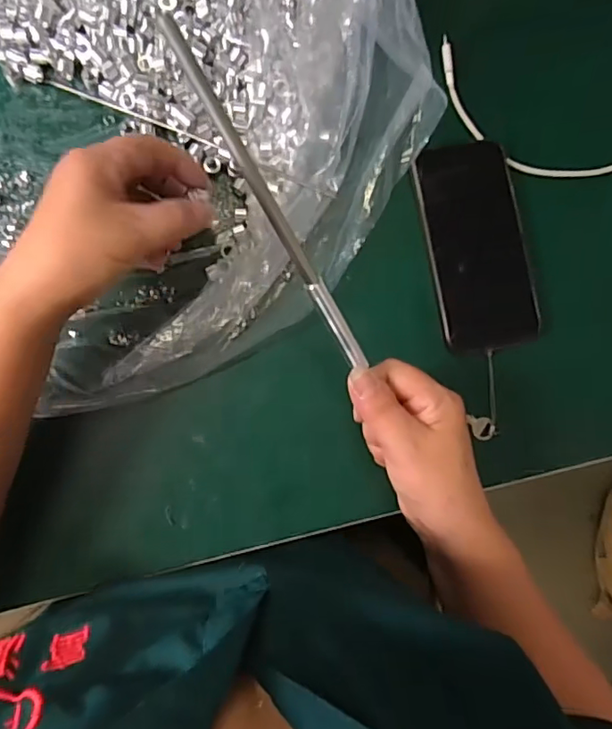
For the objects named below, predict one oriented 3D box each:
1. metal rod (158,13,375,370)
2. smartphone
[{"bbox_3d":[-0.014,-0.076,0.287,0.010,0.006,0.201,-36,119,-8],"label":"metal rod"},{"bbox_3d":[0.133,-0.093,0.424,0.077,0.011,0.159,-11,87,-10],"label":"smartphone"}]

